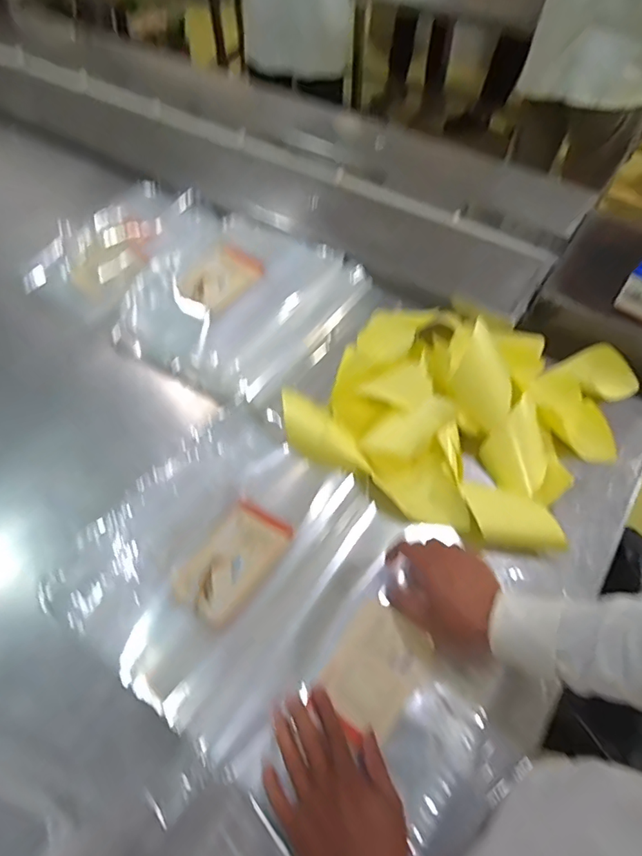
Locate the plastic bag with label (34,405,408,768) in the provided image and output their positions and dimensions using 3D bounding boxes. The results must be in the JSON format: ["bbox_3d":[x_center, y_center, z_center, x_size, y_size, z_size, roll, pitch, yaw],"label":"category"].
[{"bbox_3d":[-0.115,0.144,0.585,0.306,0.037,0.324,32,62,20],"label":"plastic bag with label"}]

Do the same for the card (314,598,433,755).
[{"bbox_3d":[0.054,0.250,0.522,0.086,0.007,0.115,28,62,27],"label":"card"}]

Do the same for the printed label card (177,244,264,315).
[{"bbox_3d":[-0.164,-0.245,0.808,0.099,0.015,0.127,34,65,15],"label":"printed label card"}]

